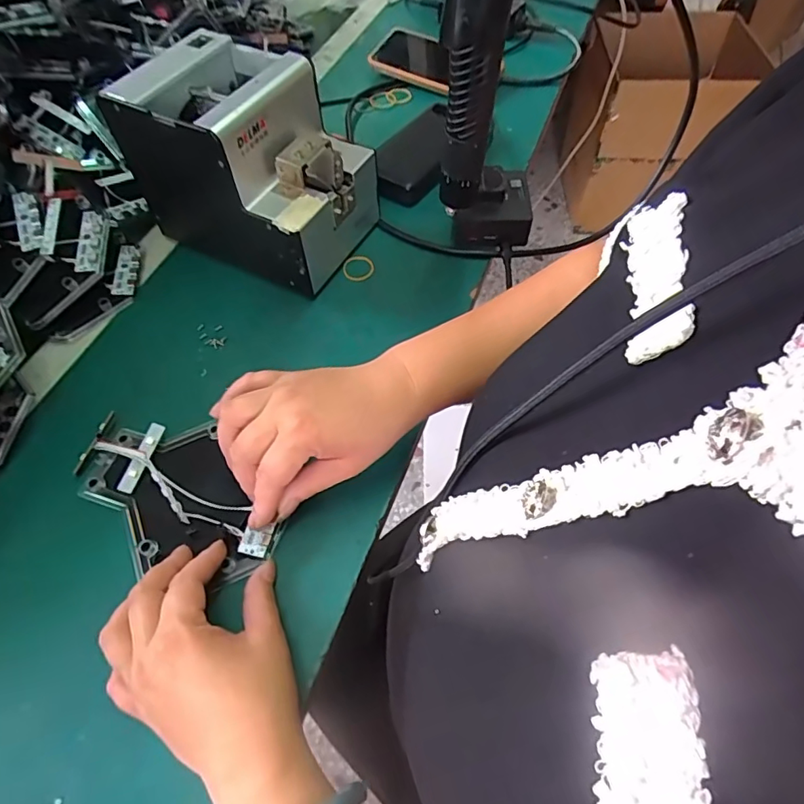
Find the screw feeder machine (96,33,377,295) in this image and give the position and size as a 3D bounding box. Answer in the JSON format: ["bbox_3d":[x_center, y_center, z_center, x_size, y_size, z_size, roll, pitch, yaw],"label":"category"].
[{"bbox_3d":[-0.142,-0.220,0.483,0.205,0.144,0.125,26,62,16],"label":"screw feeder machine"}]

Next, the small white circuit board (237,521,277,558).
[{"bbox_3d":[-0.098,0.094,0.353,0.020,0.004,0.018,9,76,8],"label":"small white circuit board"}]

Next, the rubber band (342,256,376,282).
[{"bbox_3d":[-0.042,-0.129,0.504,0.031,0.004,0.030,0,58,0],"label":"rubber band"}]

